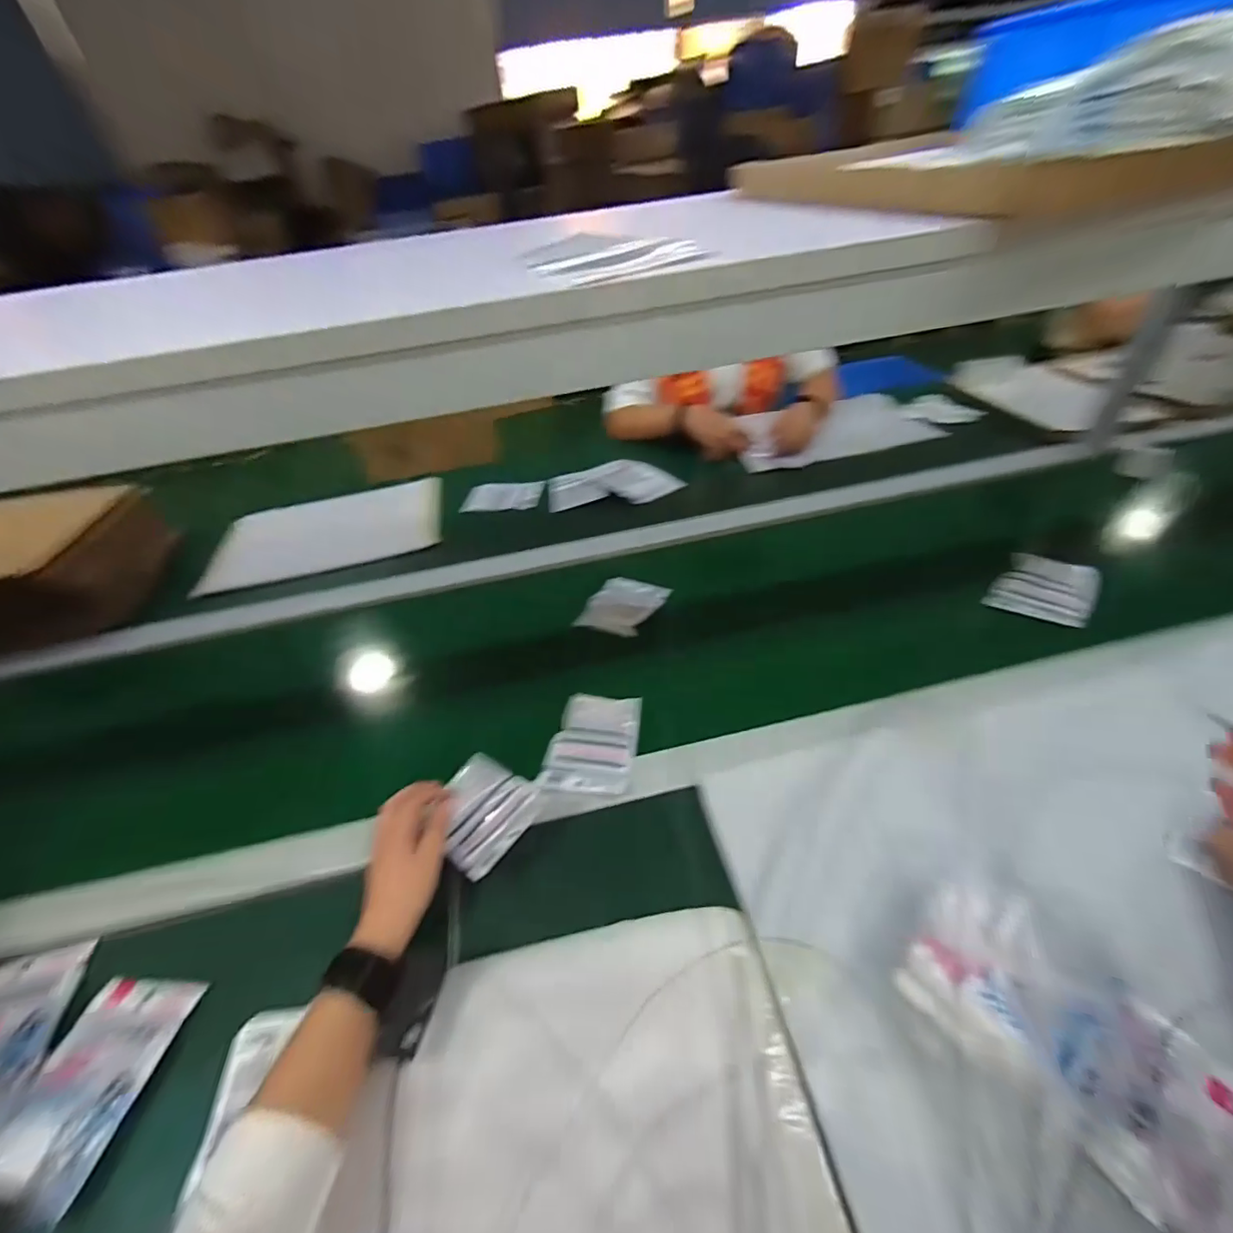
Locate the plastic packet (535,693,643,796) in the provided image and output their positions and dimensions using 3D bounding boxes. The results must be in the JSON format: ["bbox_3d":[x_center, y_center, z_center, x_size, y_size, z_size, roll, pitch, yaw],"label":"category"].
[{"bbox_3d":[-0.028,0.148,0.606,0.102,0.022,0.126,1,44,11],"label":"plastic packet"}]

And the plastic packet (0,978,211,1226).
[{"bbox_3d":[-0.425,0.370,0.418,0.091,0.029,0.136,1,43,11],"label":"plastic packet"}]

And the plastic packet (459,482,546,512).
[{"bbox_3d":[-0.230,-0.249,1.067,0.159,0.009,0.094,-3,49,-4],"label":"plastic packet"}]

